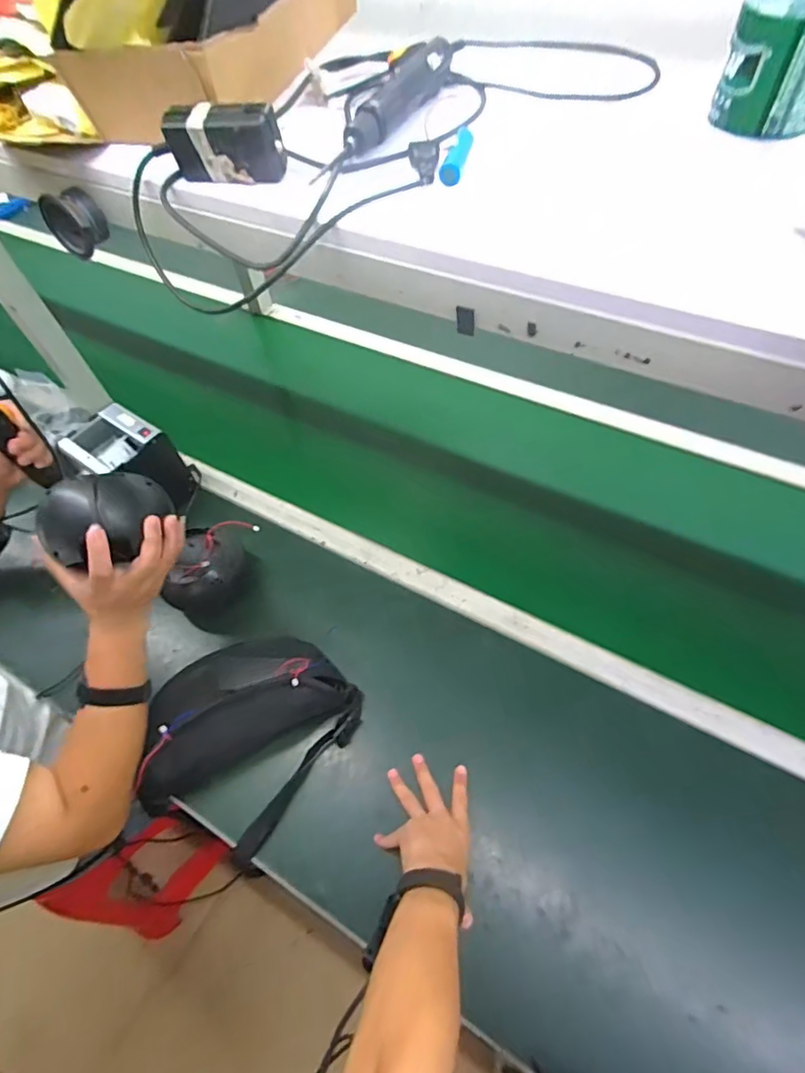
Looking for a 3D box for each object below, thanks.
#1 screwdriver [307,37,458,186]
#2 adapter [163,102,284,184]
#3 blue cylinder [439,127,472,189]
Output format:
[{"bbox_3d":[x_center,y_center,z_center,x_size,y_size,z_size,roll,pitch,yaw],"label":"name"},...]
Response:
[{"bbox_3d":[-0.010,-0.404,0.497,0.032,0.033,0.246,18,60,16],"label":"screwdriver"},{"bbox_3d":[-0.151,-0.337,0.461,0.096,0.053,0.027,11,59,12],"label":"adapter"},{"bbox_3d":[0.048,-0.325,0.457,0.018,0.014,0.078,11,59,12],"label":"blue cylinder"}]

